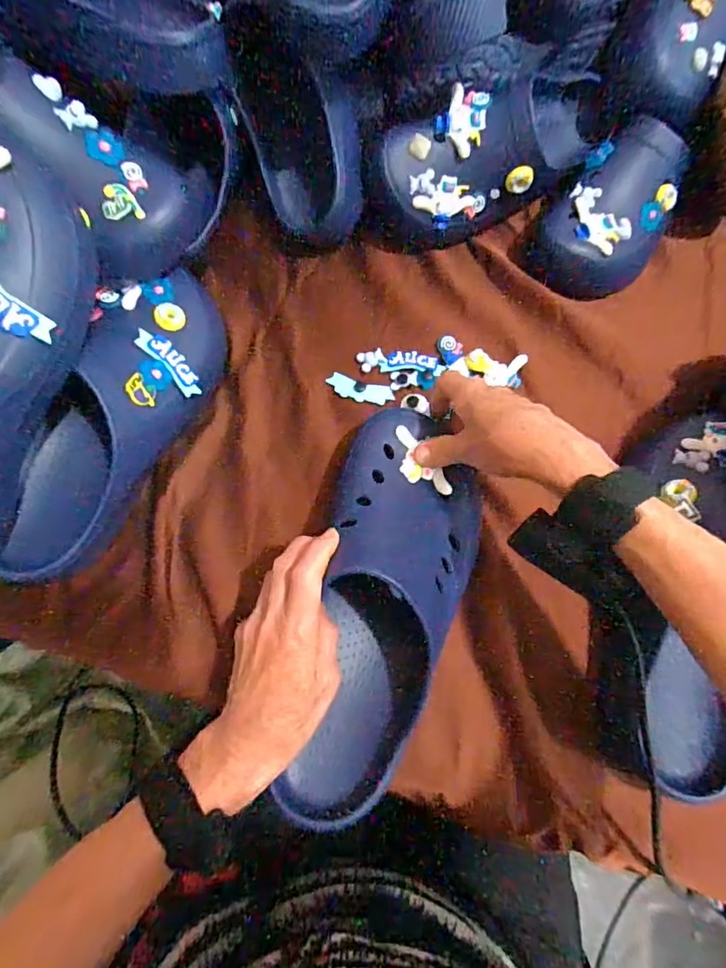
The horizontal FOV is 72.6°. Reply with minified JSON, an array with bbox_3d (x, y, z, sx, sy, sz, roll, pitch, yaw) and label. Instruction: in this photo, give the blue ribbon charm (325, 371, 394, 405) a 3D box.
[{"bbox_3d":[-0.003,-0.088,0.463,0.062,0.004,0.021,15,71,3],"label":"blue ribbon charm"}]

